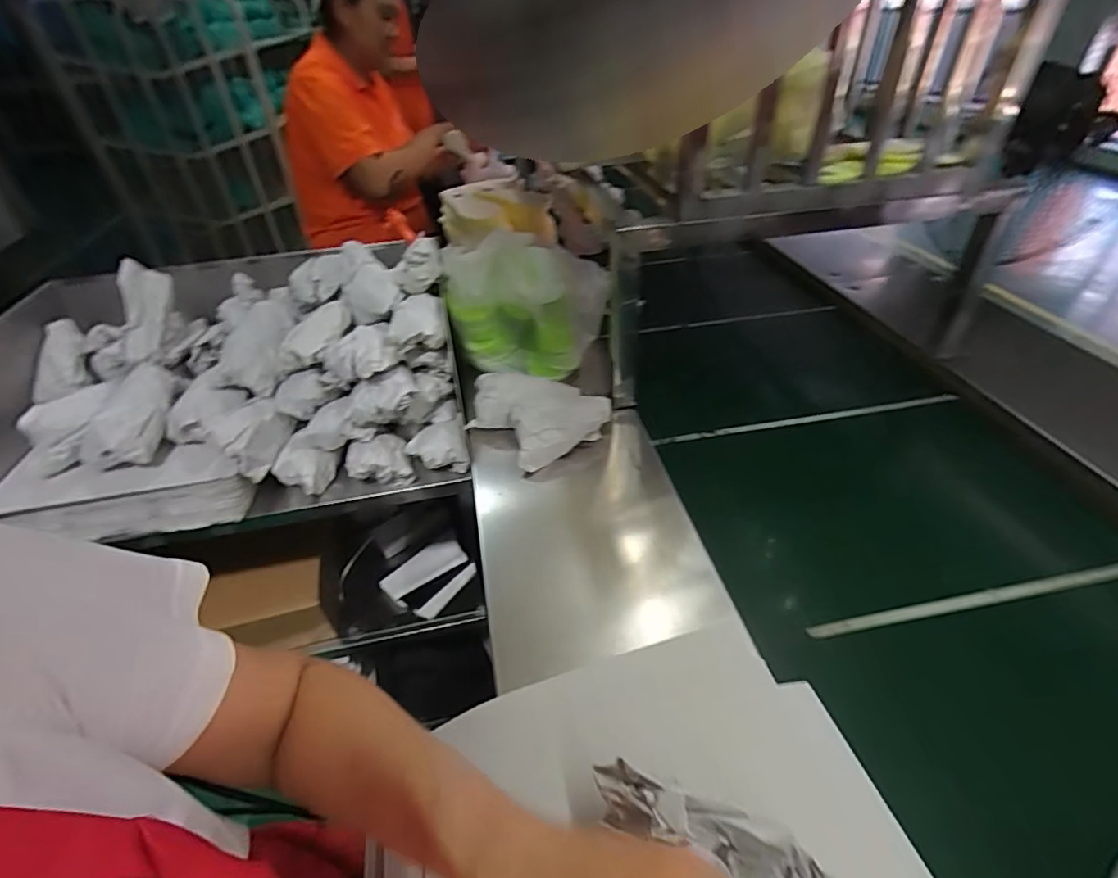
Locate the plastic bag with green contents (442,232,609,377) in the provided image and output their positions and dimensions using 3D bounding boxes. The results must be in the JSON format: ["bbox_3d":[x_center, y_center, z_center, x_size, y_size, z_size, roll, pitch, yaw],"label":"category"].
[{"bbox_3d":[-0.047,-0.217,0.854,0.236,0.189,0.128,0,40,4],"label":"plastic bag with green contents"}]

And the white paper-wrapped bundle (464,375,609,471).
[{"bbox_3d":[-0.035,-0.040,0.749,0.150,0.062,0.164,-31,47,-29],"label":"white paper-wrapped bundle"}]

